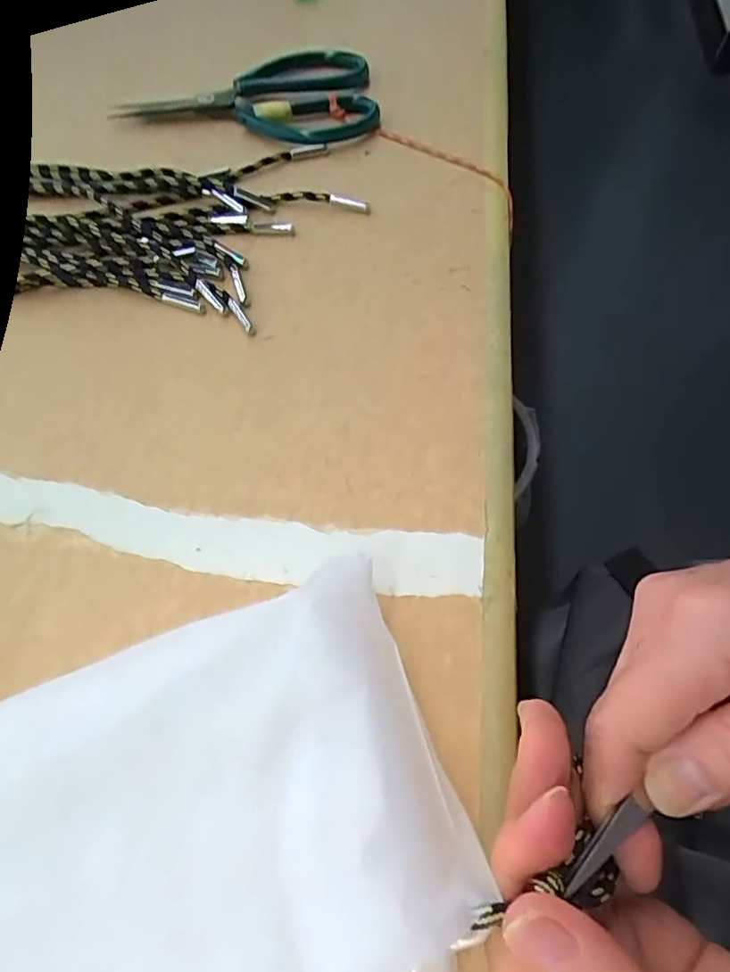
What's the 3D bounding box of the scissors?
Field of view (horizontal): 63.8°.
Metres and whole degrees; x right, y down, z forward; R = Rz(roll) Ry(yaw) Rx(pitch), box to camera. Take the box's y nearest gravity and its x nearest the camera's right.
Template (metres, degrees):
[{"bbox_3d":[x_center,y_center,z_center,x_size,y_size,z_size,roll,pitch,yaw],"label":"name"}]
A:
[{"bbox_3d":[-0.080,-0.265,0.402,0.172,0.016,0.081,-7,61,-3],"label":"scissors"}]

